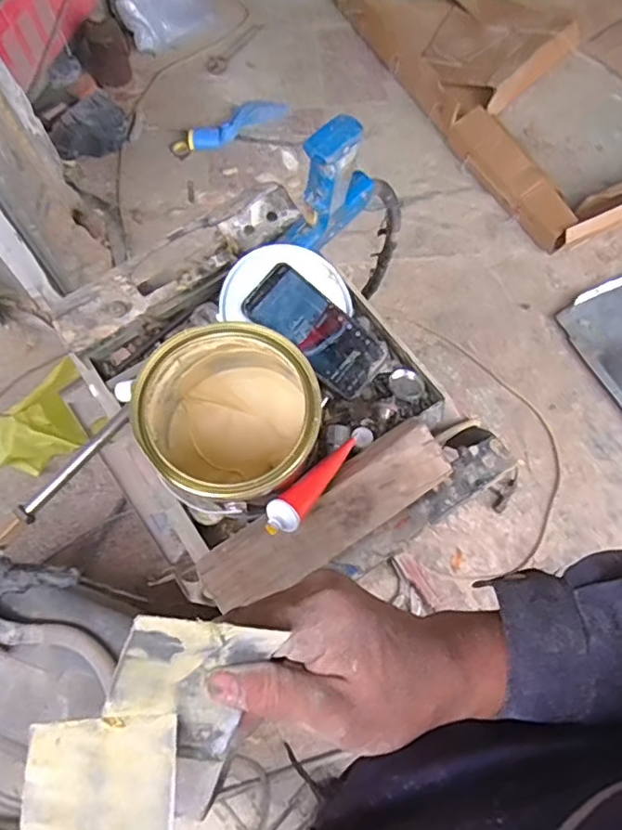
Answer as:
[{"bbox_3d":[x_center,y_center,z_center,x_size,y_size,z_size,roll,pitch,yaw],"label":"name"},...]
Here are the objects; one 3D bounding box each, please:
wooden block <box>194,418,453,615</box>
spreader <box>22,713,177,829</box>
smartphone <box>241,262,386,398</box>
[{"bbox_3d":[0.018,0.103,0.590,0.262,0.033,0.071,-32,105,-10],"label":"wooden block"},{"bbox_3d":[-0.108,0.218,0.300,0.074,0.004,0.113,1,71,-12],"label":"spreader"},{"bbox_3d":[0.006,-0.095,0.660,0.159,0.006,0.074,40,81,-3],"label":"smartphone"}]

